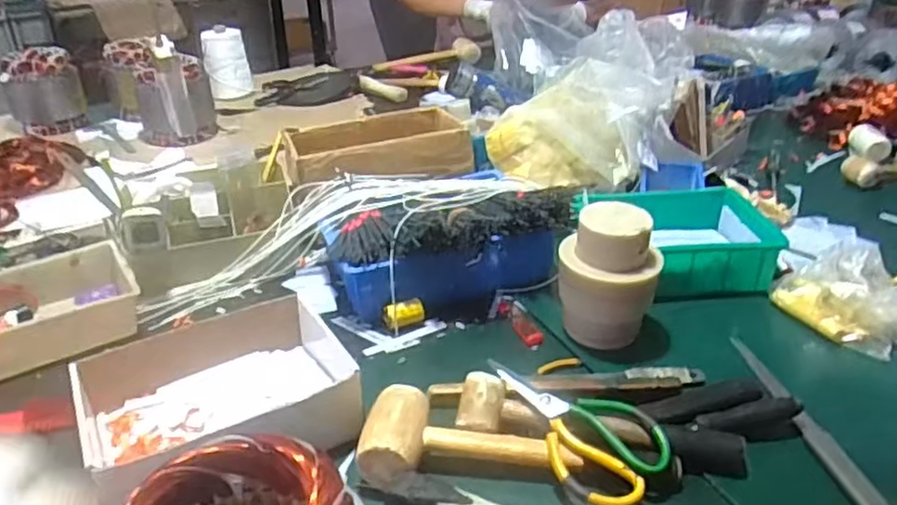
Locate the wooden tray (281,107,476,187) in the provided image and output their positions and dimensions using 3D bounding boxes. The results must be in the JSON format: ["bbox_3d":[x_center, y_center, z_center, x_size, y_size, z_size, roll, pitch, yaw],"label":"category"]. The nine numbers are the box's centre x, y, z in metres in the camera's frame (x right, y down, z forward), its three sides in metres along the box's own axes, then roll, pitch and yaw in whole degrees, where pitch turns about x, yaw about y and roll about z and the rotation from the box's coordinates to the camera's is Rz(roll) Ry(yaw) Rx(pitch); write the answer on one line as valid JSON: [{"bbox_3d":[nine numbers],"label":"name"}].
[{"bbox_3d":[-0.111,-0.169,1.076,0.287,0.066,0.178,-10,31,-13],"label":"wooden tray"}]

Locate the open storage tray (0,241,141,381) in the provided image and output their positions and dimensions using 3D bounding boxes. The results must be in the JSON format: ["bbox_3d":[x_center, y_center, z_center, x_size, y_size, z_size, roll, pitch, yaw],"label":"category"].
[{"bbox_3d":[-0.523,0.079,0.843,0.238,0.064,0.177,-21,35,-30],"label":"open storage tray"}]

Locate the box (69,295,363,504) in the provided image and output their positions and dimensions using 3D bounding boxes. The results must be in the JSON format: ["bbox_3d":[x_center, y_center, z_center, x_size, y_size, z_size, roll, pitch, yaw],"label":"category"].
[{"bbox_3d":[-0.228,0.151,0.683,0.258,0.076,0.197,-17,33,-24],"label":"box"}]

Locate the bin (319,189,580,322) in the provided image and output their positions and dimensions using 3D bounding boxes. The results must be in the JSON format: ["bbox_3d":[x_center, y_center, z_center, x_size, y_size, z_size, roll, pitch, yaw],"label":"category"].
[{"bbox_3d":[-0.004,-0.001,0.890,0.309,0.139,0.157,-7,30,-8],"label":"bin"}]

